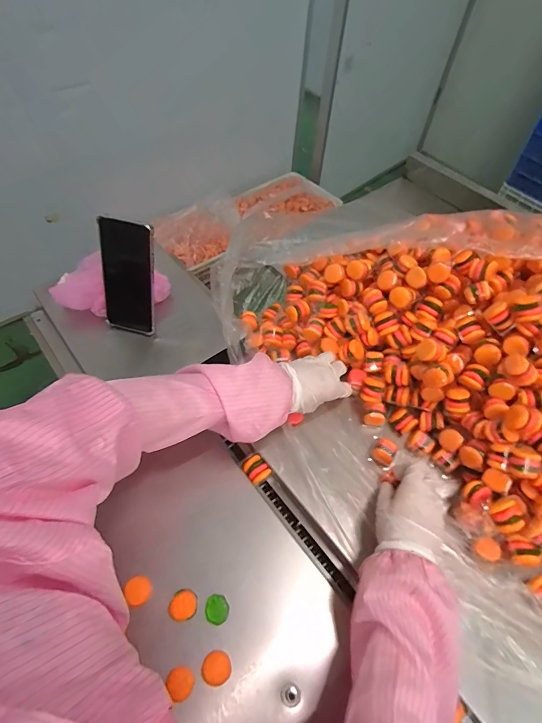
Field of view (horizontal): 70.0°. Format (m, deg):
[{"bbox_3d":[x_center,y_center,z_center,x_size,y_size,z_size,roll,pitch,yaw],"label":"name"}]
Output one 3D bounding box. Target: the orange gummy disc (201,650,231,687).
[{"bbox_3d":[-0.056,0.316,0.398,0.029,0.004,0.028,3,55,-4],"label":"orange gummy disc"}]

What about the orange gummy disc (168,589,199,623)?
[{"bbox_3d":[-0.096,0.266,0.423,0.030,0.006,0.028,3,55,-4],"label":"orange gummy disc"}]

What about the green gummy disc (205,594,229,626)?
[{"bbox_3d":[-0.059,0.273,0.425,0.025,0.004,0.027,3,55,-4],"label":"green gummy disc"}]

